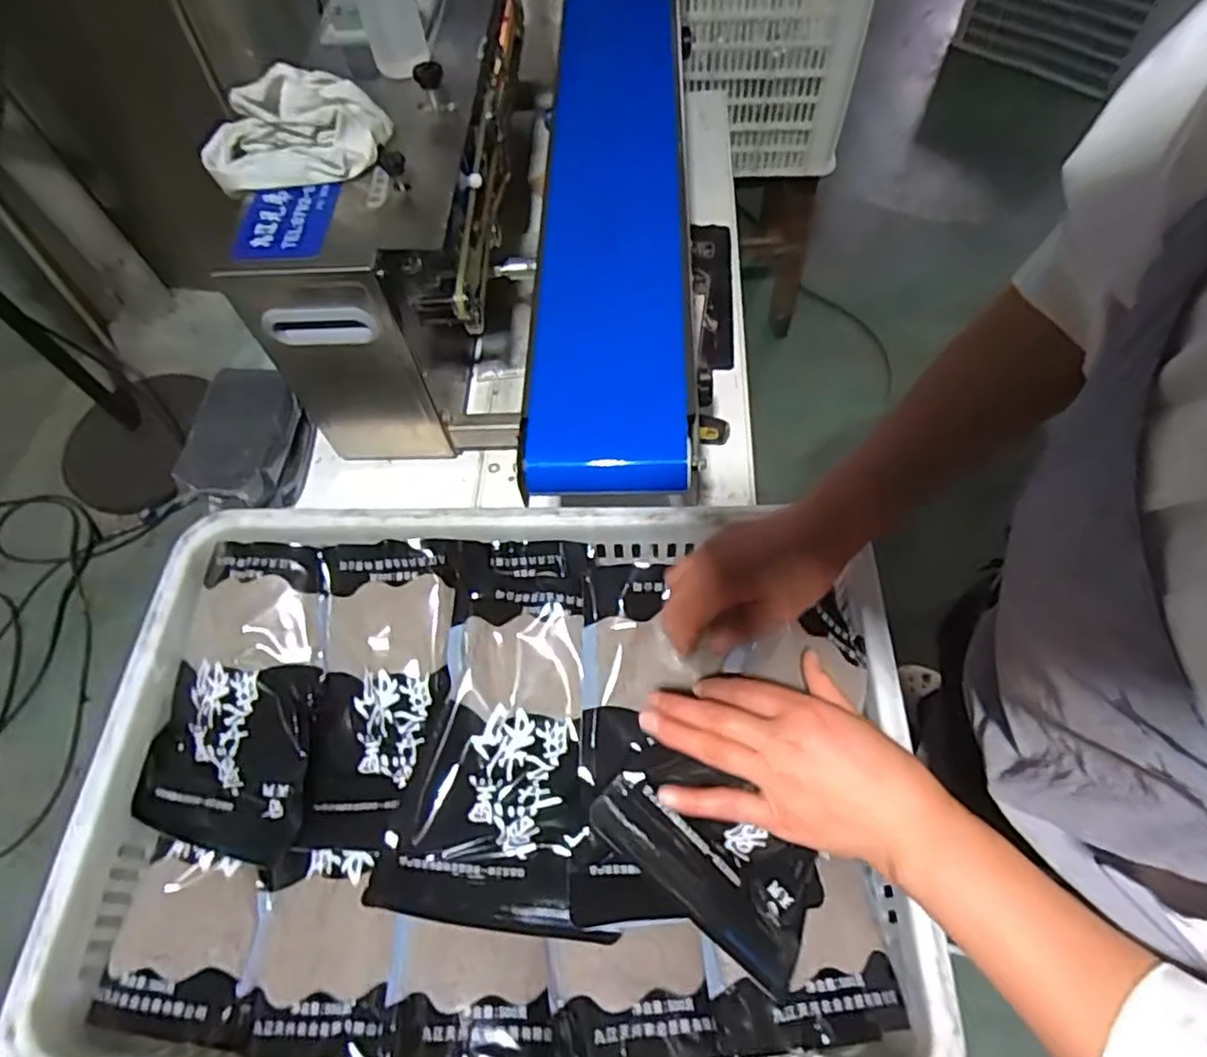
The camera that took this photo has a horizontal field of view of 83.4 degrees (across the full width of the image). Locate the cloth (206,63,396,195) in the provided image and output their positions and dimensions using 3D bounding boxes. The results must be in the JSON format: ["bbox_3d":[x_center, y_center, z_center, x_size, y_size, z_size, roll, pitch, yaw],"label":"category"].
[{"bbox_3d":[-0.268,-0.339,0.569,0.159,0.063,0.074,-4,61,2],"label":"cloth"}]

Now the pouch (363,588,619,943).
[{"bbox_3d":[-0.077,0.160,0.494,0.143,0.051,0.223,4,61,6],"label":"pouch"}]

